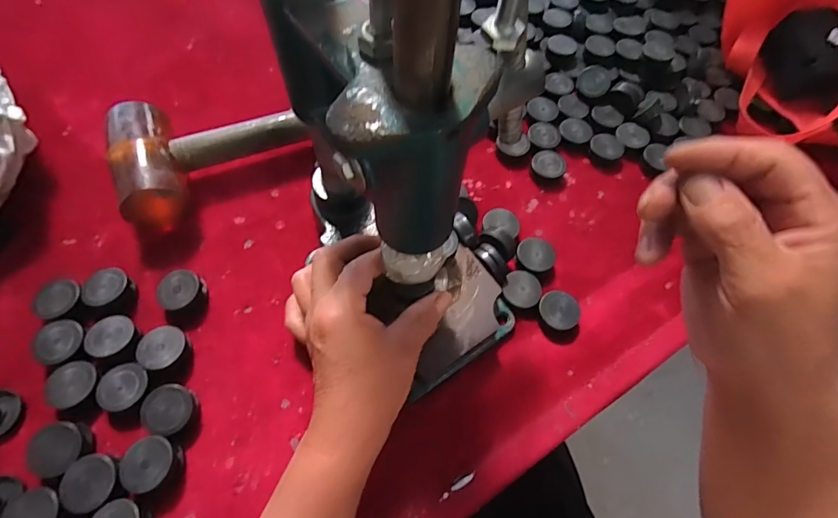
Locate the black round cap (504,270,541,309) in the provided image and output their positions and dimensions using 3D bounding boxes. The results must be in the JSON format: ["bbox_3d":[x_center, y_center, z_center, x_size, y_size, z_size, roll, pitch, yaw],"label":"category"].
[{"bbox_3d":[0.086,0.026,0.368,0.029,0.012,0.032,19,64,7],"label":"black round cap"}]

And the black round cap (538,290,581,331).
[{"bbox_3d":[0.115,0.043,0.362,0.033,0.014,0.032,-32,69,-17],"label":"black round cap"}]

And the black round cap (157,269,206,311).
[{"bbox_3d":[-0.188,0.027,0.349,0.031,0.019,0.032,1,63,-2],"label":"black round cap"}]

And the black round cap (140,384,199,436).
[{"bbox_3d":[-0.175,0.106,0.310,0.030,0.019,0.033,1,63,-2],"label":"black round cap"}]

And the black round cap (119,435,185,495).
[{"bbox_3d":[-0.177,0.136,0.293,0.030,0.022,0.032,1,63,-2],"label":"black round cap"}]

